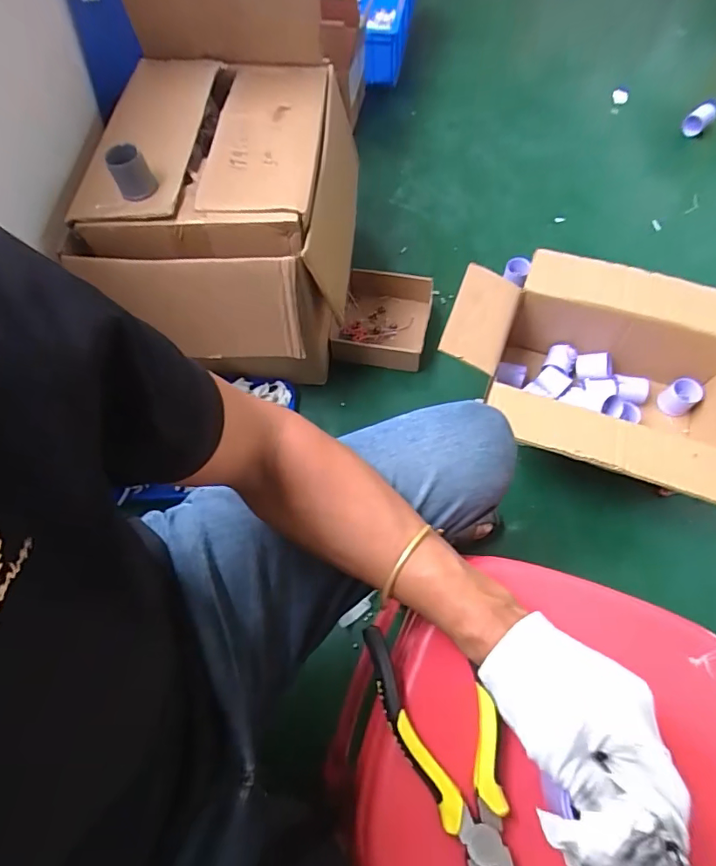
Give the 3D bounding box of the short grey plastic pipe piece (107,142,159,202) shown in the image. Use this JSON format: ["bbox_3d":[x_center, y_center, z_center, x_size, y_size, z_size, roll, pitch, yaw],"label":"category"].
[{"bbox_3d":[-0.318,-0.366,0.686,0.052,0.058,0.045,-28,66,-10],"label":"short grey plastic pipe piece"}]

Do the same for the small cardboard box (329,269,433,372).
[{"bbox_3d":[0.050,-0.243,1.042,0.202,0.083,0.208,12,65,8],"label":"small cardboard box"}]

